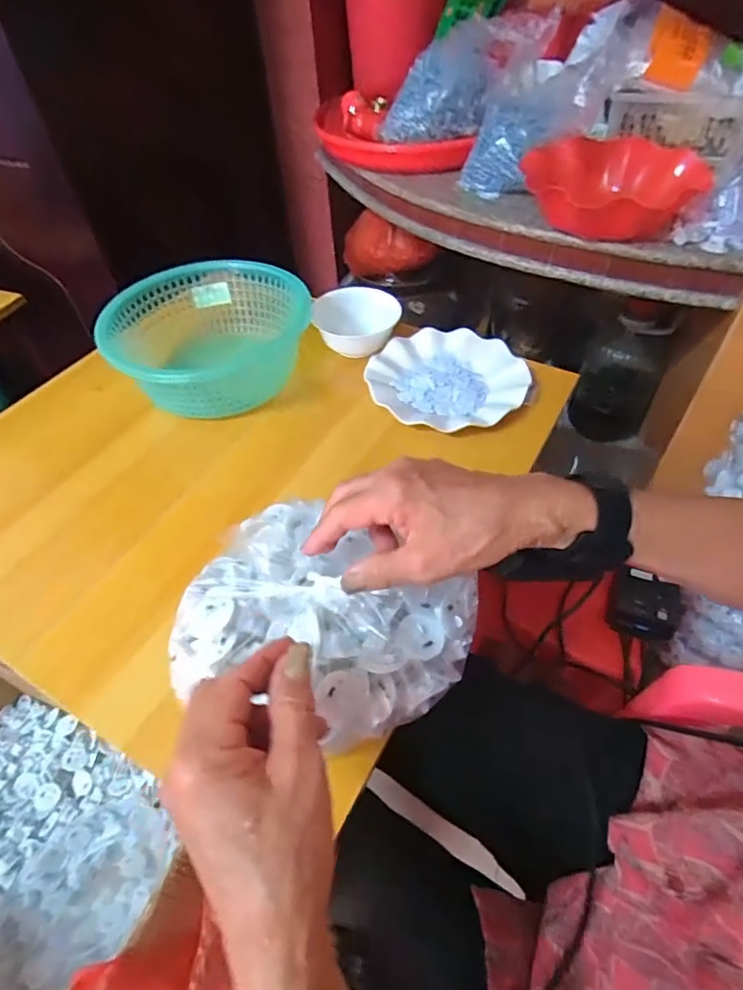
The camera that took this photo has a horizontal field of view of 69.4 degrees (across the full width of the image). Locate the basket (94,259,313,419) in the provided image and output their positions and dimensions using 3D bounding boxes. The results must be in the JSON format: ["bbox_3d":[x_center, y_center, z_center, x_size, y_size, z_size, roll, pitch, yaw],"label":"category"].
[{"bbox_3d":[-0.196,-0.199,0.671,0.226,0.097,0.208,-1,50,2],"label":"basket"}]

